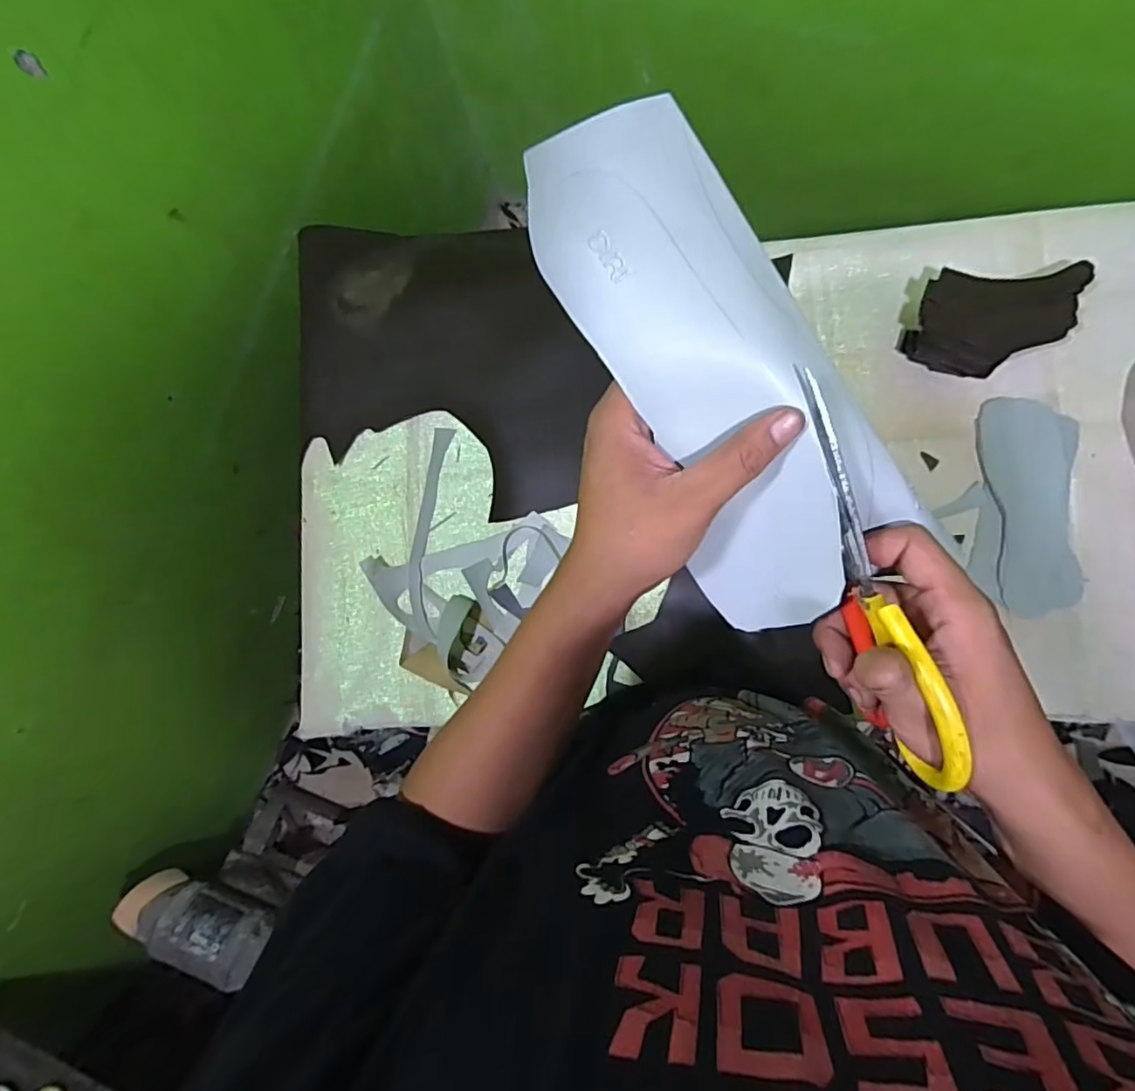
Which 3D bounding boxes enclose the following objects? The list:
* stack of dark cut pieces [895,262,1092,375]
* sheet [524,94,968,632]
[{"bbox_3d":[0.495,-0.258,0.696,0.186,0.059,0.119,2,85,7],"label":"stack of dark cut pieces"},{"bbox_3d":[0.081,-0.070,0.296,0.107,0.050,0.255,-32,107,3],"label":"sheet"}]

